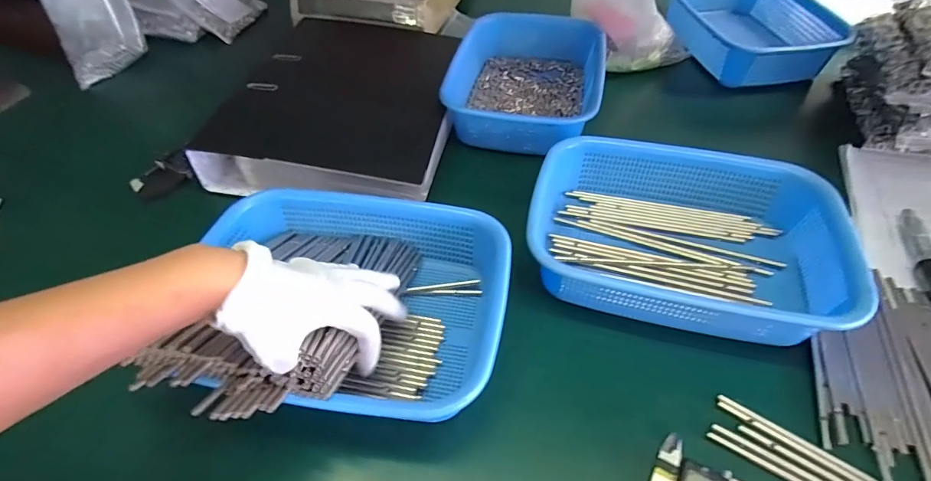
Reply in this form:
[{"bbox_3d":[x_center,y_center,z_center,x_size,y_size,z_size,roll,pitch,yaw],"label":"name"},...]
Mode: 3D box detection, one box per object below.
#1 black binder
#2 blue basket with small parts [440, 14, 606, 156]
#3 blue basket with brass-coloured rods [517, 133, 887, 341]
[{"bbox_3d":[-0.169,-0.226,0.668,0.303,0.090,0.394,3,50,4],"label":"black binder"},{"bbox_3d":[0.093,-0.244,0.681,0.210,0.073,0.278,10,50,10],"label":"blue basket with small parts"},{"bbox_3d":[0.219,-0.013,0.467,0.287,0.066,0.205,13,51,12],"label":"blue basket with brass-coloured rods"}]

